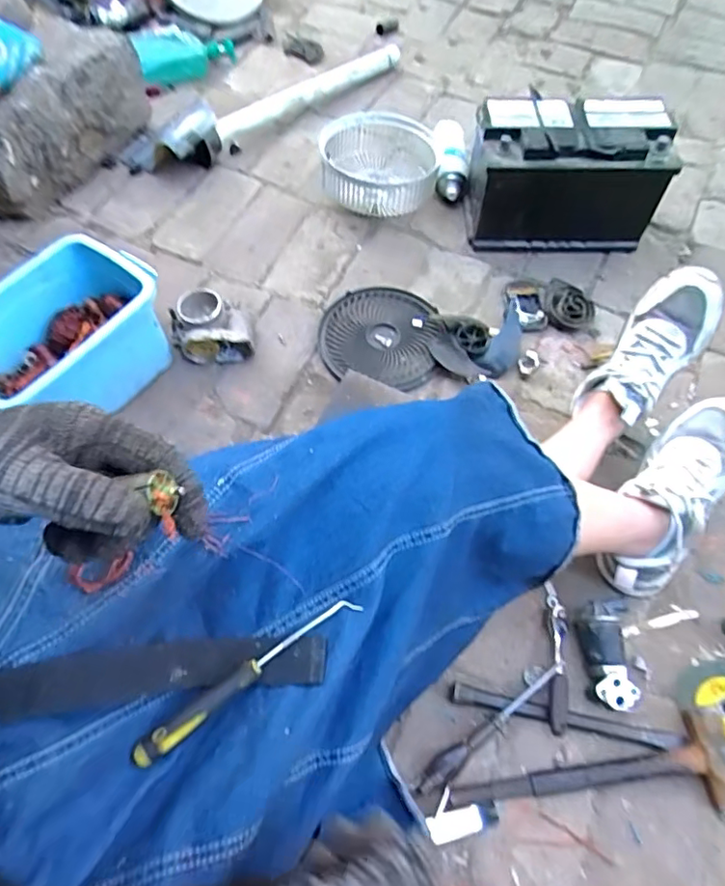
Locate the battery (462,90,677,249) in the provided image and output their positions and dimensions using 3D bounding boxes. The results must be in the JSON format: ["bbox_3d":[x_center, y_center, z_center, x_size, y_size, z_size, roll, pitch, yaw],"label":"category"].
[{"bbox_3d":[0.328,-0.426,0.941,0.281,0.210,0.136,-2,62,0],"label":"battery"}]

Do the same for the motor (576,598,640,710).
[{"bbox_3d":[0.291,0.250,0.680,0.061,0.041,0.124,2,62,3],"label":"motor"}]

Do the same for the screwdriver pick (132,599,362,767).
[{"bbox_3d":[-0.075,0.155,0.385,0.166,0.017,0.016,-34,66,-15],"label":"screwdriver pick"}]

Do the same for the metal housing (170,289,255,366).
[{"bbox_3d":[-0.239,-0.181,0.899,0.117,0.054,0.110,-16,63,-7],"label":"metal housing"}]

